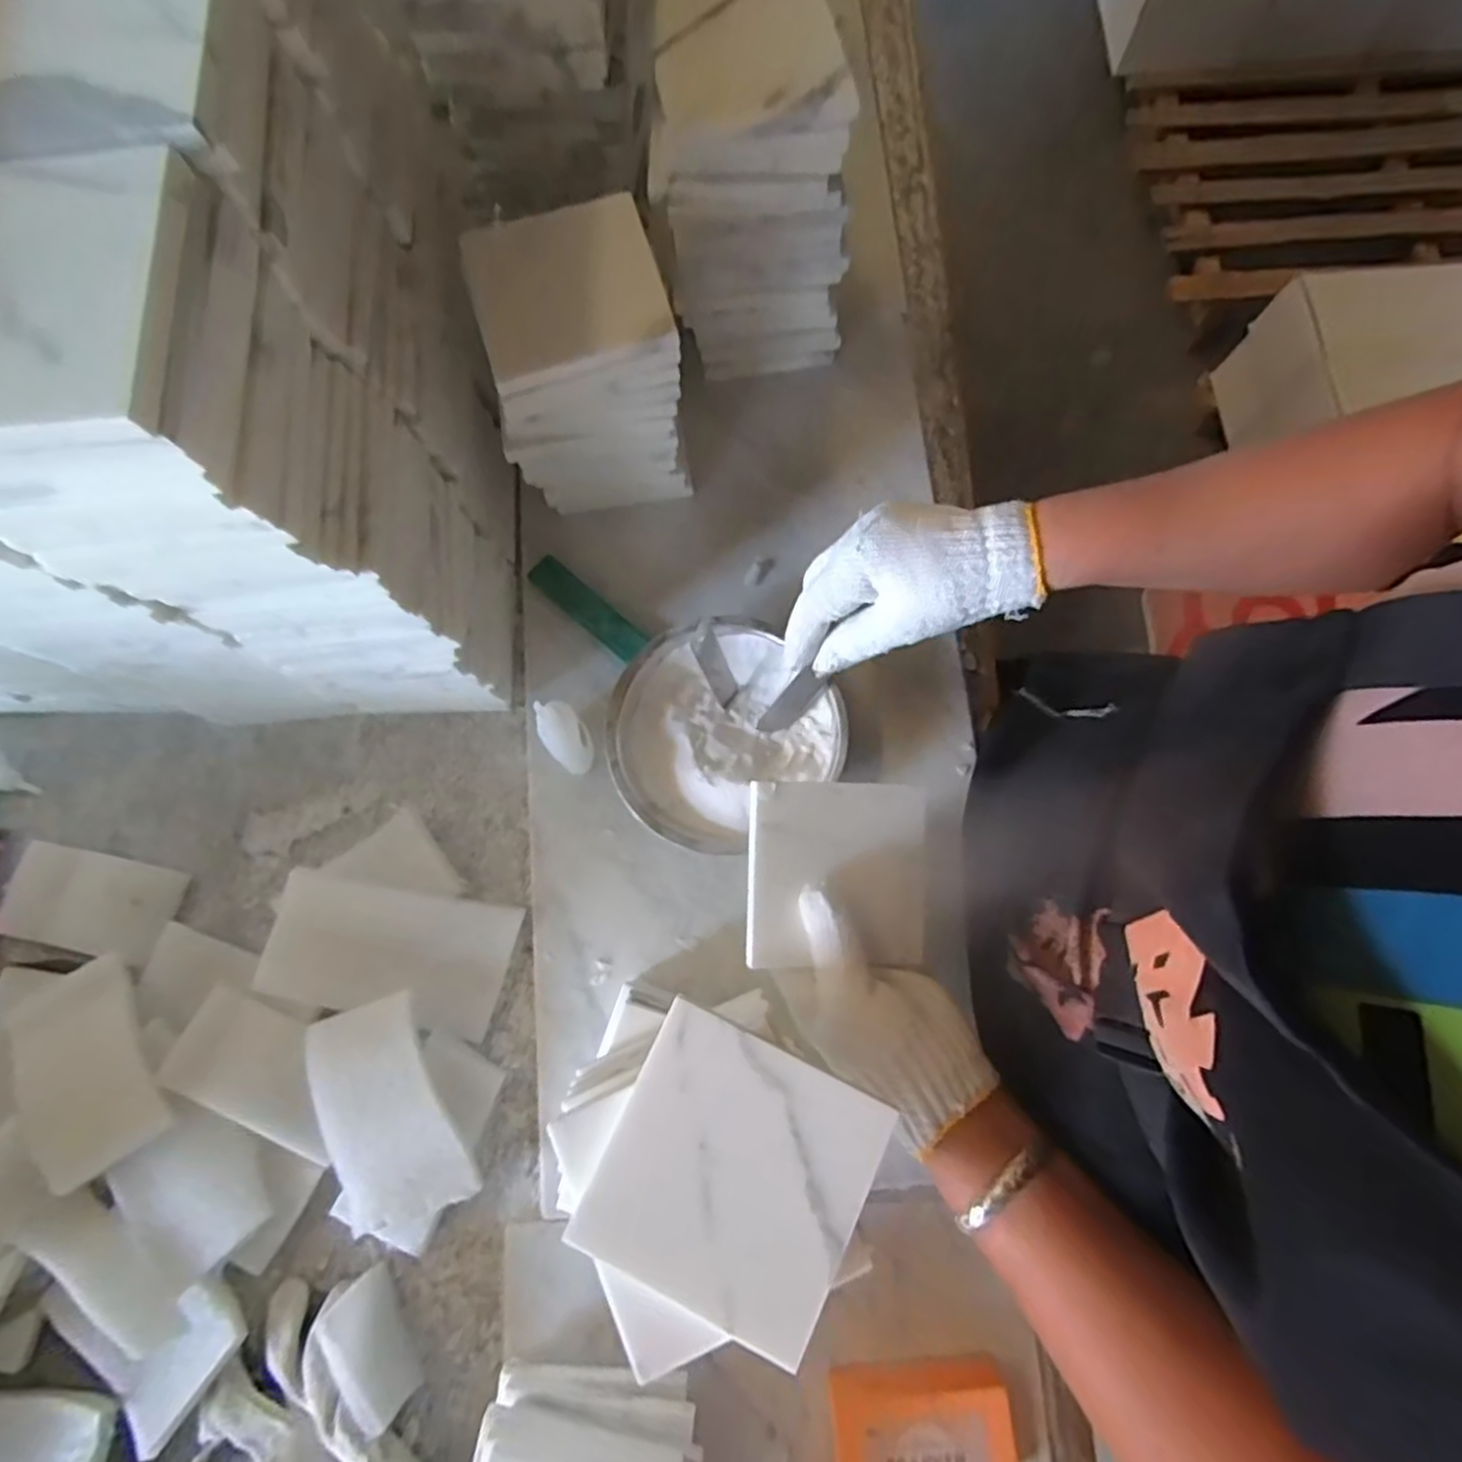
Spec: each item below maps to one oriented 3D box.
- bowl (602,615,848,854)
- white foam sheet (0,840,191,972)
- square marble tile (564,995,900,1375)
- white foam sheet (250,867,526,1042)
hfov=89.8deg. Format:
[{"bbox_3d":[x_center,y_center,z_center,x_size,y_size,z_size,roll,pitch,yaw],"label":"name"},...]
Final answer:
[{"bbox_3d":[-0.011,0.003,0.484,0.142,0.047,0.135,0,75,1],"label":"bowl"},{"bbox_3d":[-0.424,0.111,0.481,0.113,0.008,0.061,13,75,5],"label":"white foam sheet"},{"bbox_3d":[0.001,0.175,0.290,0.099,0.008,0.100,25,77,7],"label":"square marble tile"},{"bbox_3d":[-0.214,0.138,0.464,0.140,0.011,0.080,18,78,-11],"label":"white foam sheet"}]

